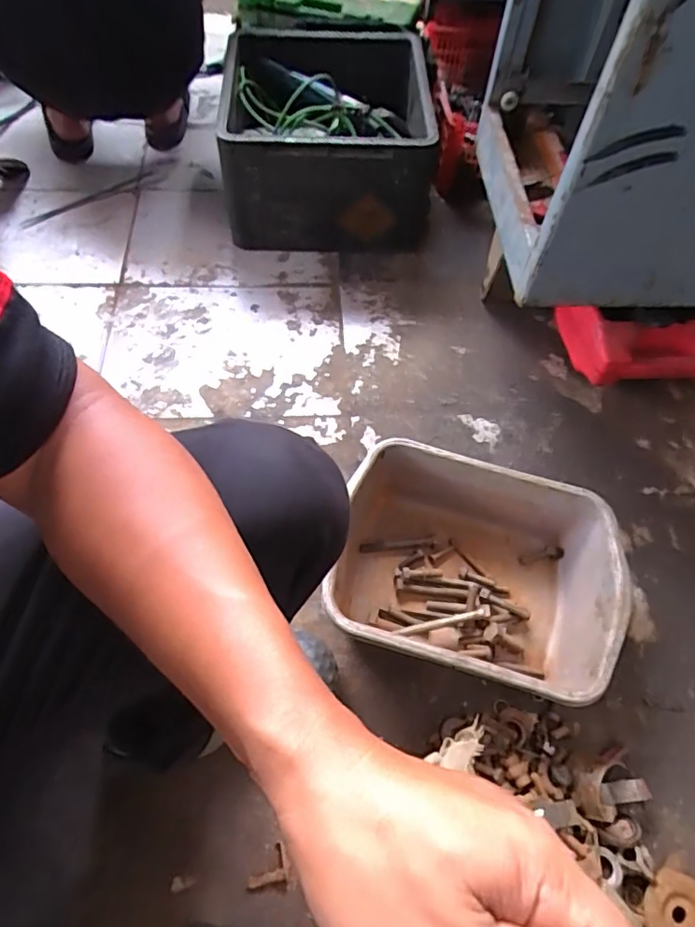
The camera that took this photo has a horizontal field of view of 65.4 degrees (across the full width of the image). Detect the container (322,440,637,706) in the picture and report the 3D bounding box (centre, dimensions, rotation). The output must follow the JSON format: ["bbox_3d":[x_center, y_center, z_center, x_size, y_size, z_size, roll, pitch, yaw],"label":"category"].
[{"bbox_3d":[0.160,0.137,0.702,0.328,0.121,0.255,15,61,8],"label":"container"}]

